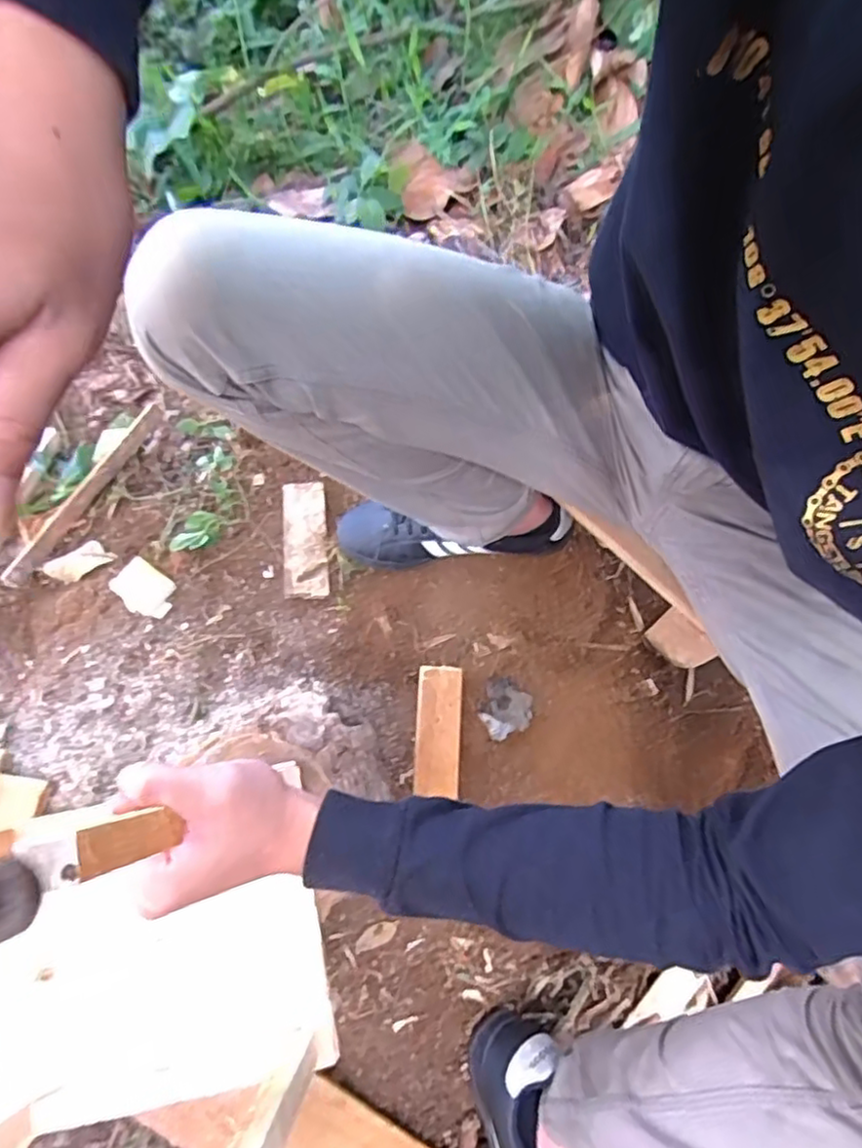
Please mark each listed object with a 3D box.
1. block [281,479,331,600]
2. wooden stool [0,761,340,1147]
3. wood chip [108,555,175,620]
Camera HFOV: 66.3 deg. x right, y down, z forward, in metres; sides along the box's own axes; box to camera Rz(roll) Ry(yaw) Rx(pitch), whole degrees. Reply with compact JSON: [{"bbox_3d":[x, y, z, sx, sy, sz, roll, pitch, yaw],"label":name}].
[{"bbox_3d":[-0.156,-0.048,0.817,0.052,0.015,0.174,-7,54,-3],"label":"block"},{"bbox_3d":[-0.205,0.246,0.358,0.231,0.324,0.212,-11,79,-4],"label":"wooden stool"},{"bbox_3d":[-0.336,0.018,0.773,0.089,0.008,0.056,34,84,22],"label":"wood chip"}]

